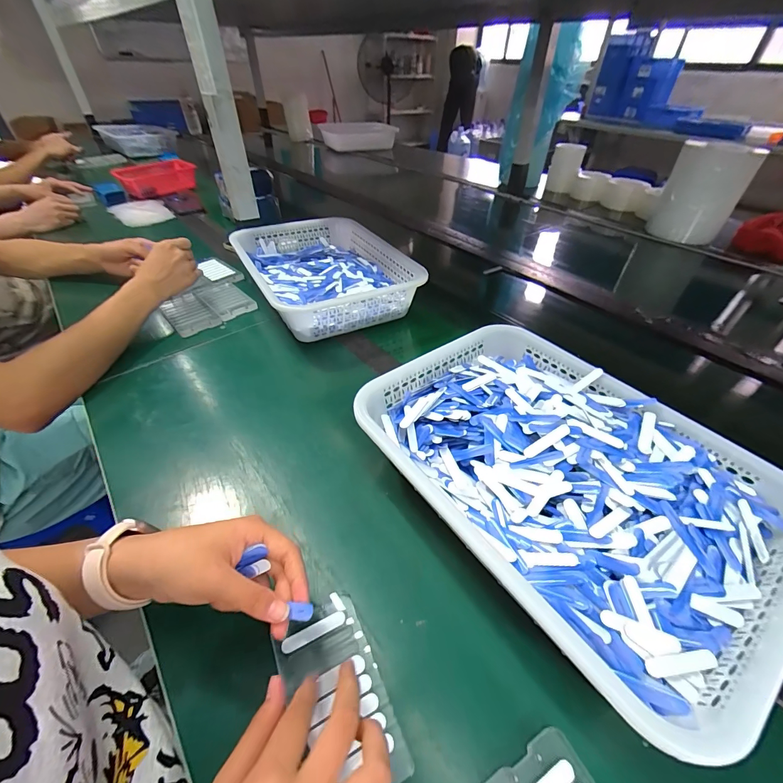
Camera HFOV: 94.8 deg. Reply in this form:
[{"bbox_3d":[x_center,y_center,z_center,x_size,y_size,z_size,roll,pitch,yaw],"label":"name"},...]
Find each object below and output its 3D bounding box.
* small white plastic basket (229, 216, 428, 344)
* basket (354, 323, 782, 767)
[{"bbox_3d":[-0.124,-0.222,0.695,0.274,0.095,0.347,-22,47,-22],"label":"small white plastic basket"},{"bbox_3d":[0.159,0.082,0.365,0.260,0.087,0.357,-27,49,-26],"label":"basket"}]

